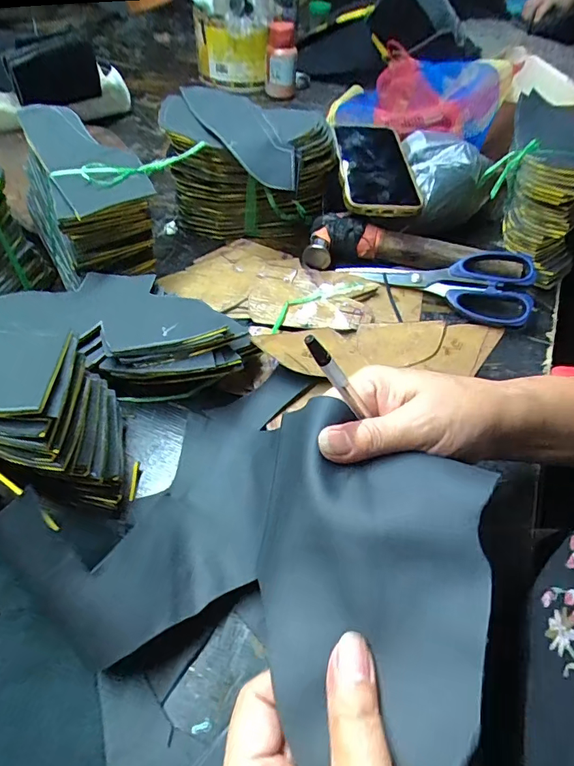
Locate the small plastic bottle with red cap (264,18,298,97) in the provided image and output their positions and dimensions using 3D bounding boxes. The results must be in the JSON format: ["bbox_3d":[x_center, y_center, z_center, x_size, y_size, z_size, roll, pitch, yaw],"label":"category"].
[{"bbox_3d":[-0.009,-0.541,0.767,0.050,0.102,0.050,3,51,-1],"label":"small plastic bottle with red cap"}]

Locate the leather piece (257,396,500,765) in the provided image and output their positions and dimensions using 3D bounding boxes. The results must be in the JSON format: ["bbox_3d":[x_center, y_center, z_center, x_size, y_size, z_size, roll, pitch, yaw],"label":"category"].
[{"bbox_3d":[0.036,0.086,0.220,0.107,0.043,0.159,15,52,8],"label":"leather piece"}]

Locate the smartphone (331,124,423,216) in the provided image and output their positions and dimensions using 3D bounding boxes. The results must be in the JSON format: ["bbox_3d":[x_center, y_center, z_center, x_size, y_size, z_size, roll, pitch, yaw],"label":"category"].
[{"bbox_3d":[0.099,-0.253,0.521,0.084,0.018,0.182,1,53,-5],"label":"smartphone"}]

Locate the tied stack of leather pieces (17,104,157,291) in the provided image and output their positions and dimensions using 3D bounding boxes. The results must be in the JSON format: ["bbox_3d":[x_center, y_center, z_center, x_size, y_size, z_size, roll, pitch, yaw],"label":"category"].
[{"bbox_3d":[-0.184,-0.175,0.424,0.098,0.102,0.134,-27,57,-23],"label":"tied stack of leather pieces"}]

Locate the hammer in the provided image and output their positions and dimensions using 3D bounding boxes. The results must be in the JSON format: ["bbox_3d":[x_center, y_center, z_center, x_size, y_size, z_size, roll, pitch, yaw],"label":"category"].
[{"bbox_3d":[0.133,-0.142,0.483,0.218,0.036,0.060,8,51,3],"label":"hammer"}]

